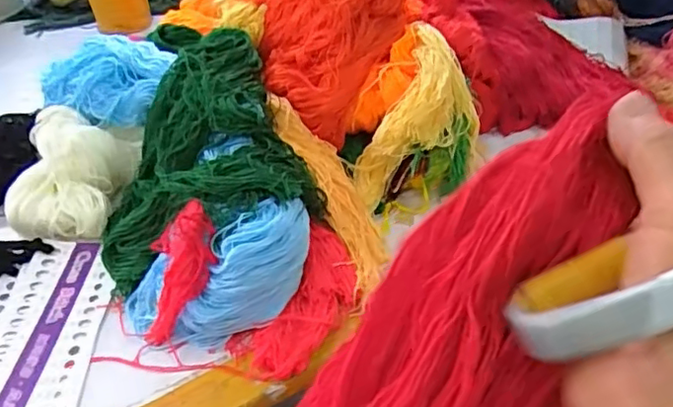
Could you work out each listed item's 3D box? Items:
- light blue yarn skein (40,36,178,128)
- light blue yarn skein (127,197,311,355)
[{"bbox_3d":[-0.238,-0.131,0.637,0.141,0.049,0.096,19,44,23],"label":"light blue yarn skein"},{"bbox_3d":[-0.095,0.054,0.483,0.157,0.071,0.083,-9,41,-9],"label":"light blue yarn skein"}]

